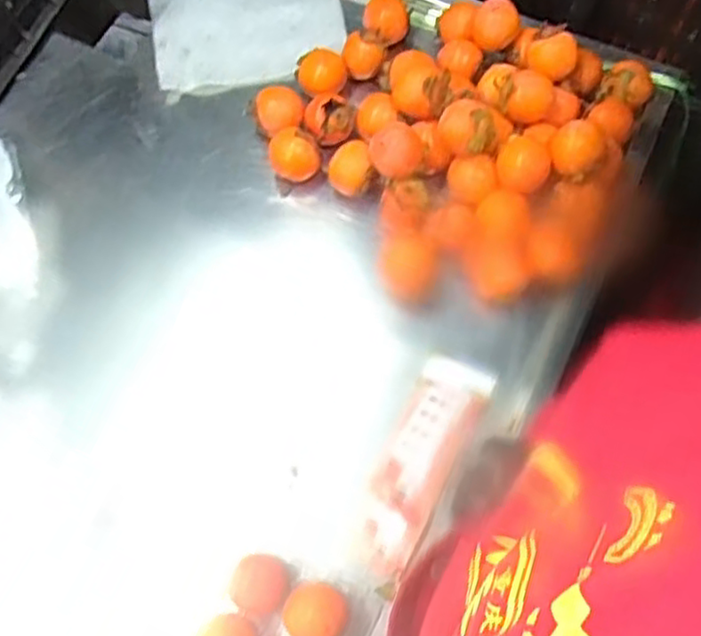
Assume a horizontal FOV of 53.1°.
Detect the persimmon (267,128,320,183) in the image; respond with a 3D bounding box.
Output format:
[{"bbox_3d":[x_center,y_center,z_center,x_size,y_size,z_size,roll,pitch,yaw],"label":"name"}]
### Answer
[{"bbox_3d":[-0.050,-0.144,0.634,0.045,0.045,0.042,0,68,1],"label":"persimmon"}]

